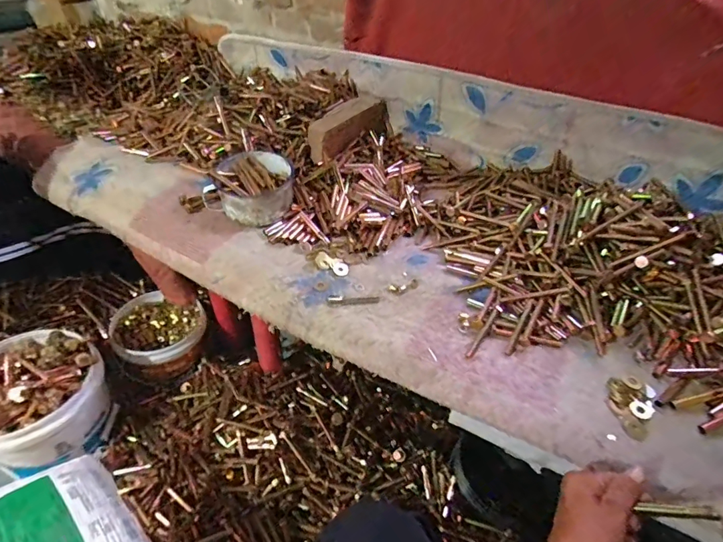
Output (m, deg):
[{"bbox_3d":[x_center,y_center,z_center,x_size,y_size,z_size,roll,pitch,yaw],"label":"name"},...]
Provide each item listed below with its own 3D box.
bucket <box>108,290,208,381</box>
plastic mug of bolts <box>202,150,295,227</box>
[{"bbox_3d":[-0.517,0.172,1.085,0.216,0.136,0.206,2,42,-1],"label":"bucket"},{"bbox_3d":[-0.212,-0.166,0.830,0.148,0.081,0.141,2,42,-1],"label":"plastic mug of bolts"}]

